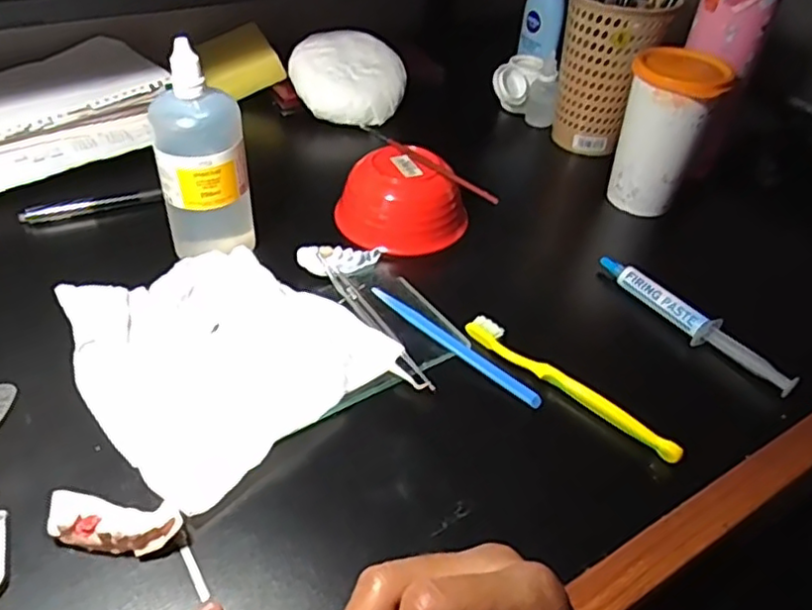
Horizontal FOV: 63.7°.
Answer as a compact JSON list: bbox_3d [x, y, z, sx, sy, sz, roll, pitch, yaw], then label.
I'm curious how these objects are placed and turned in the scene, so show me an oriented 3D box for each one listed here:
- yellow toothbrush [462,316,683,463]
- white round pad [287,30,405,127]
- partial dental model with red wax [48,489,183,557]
[{"bbox_3d":[0.100,0.049,0.407,0.150,0.010,0.013,34,49,28],"label":"yellow toothbrush"},{"bbox_3d":[-0.060,-0.231,0.681,0.115,0.050,0.110,2,69,-6],"label":"white round pad"},{"bbox_3d":[-0.143,0.107,0.320,0.064,0.015,0.027,6,41,0],"label":"partial dental model with red wax"}]

